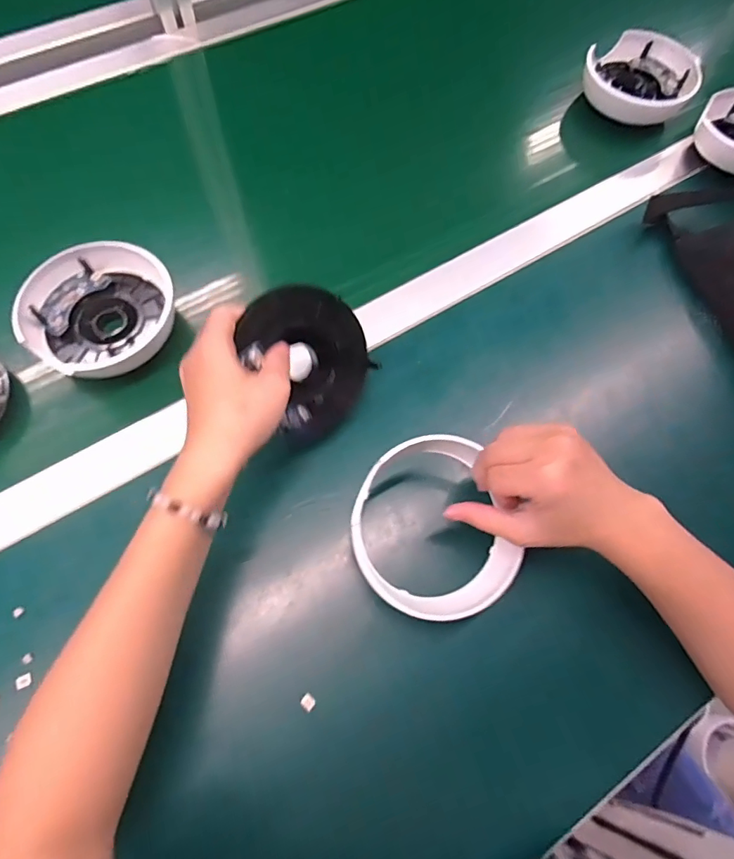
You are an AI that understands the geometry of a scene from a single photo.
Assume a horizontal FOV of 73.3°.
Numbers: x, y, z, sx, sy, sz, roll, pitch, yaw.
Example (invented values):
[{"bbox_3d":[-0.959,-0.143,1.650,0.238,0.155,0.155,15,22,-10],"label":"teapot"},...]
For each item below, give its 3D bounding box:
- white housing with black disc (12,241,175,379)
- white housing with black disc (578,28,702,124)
[{"bbox_3d":[-0.217,-0.097,0.399,0.099,0.036,0.112,32,70,10],"label":"white housing with black disc"},{"bbox_3d":[0.289,-0.373,0.529,0.111,0.034,0.113,1,68,-2],"label":"white housing with black disc"}]

